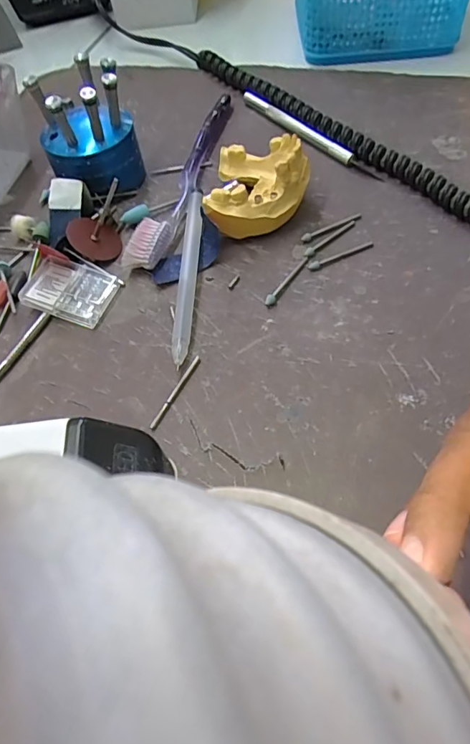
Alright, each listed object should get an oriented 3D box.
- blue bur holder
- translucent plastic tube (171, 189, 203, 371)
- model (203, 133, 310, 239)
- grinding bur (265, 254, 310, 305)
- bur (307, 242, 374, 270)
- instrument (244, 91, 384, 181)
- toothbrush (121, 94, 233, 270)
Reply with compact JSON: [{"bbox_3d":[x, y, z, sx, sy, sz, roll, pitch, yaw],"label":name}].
[{"bbox_3d":[-0.091,-0.149,0.310,0.058,0.071,0.055,-21,57,-9],"label":"blue bur holder"},{"bbox_3d":[-0.026,-0.057,0.276,0.010,0.014,0.122,0,56,5],"label":"translucent plastic tube"},{"bbox_3d":[0.015,-0.113,0.296,0.058,0.037,0.072,4,56,7],"label":"model"},{"bbox_3d":[0.030,-0.051,0.273,0.005,0.004,0.042,29,63,22],"label":"grinding bur"},{"bbox_3d":[0.060,-0.067,0.281,0.042,0.004,0.005,-24,57,-11],"label":"bur"},{"bbox_3d":[0.050,-0.170,0.349,0.008,0.008,0.135,-35,60,-17],"label":"instrument"},{"bbox_3d":[-0.029,-0.133,0.328,0.019,0.013,0.183,12,58,12],"label":"toothbrush"}]

